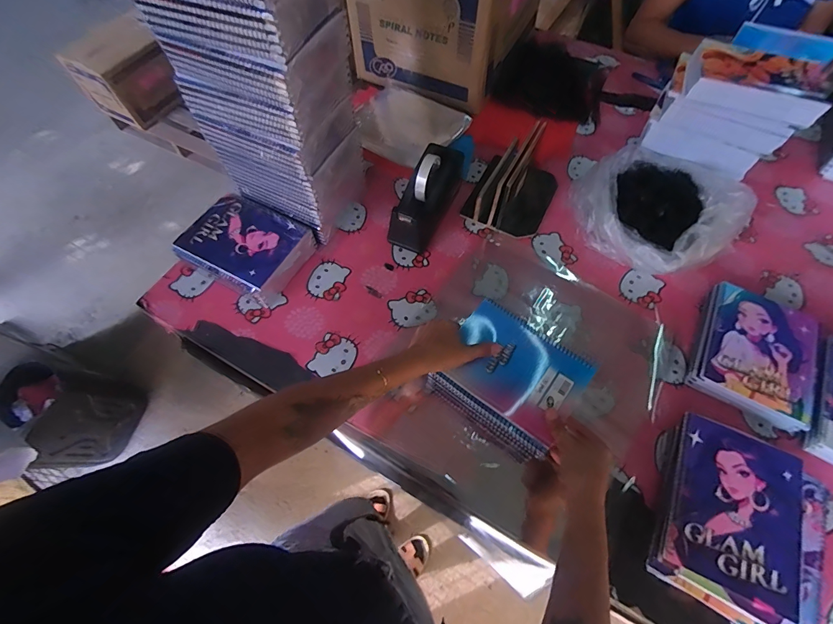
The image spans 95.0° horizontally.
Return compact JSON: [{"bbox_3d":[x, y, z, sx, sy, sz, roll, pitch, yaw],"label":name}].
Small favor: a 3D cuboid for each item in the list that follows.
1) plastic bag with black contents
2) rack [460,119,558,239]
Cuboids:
[{"bbox_3d":[0.439,-0.197,0.723,0.241,0.101,0.279,-33,68,-16],"label":"plastic bag with black contents"},{"bbox_3d":[0.195,-0.261,0.740,0.154,0.114,0.187,24,65,11],"label":"rack"}]

